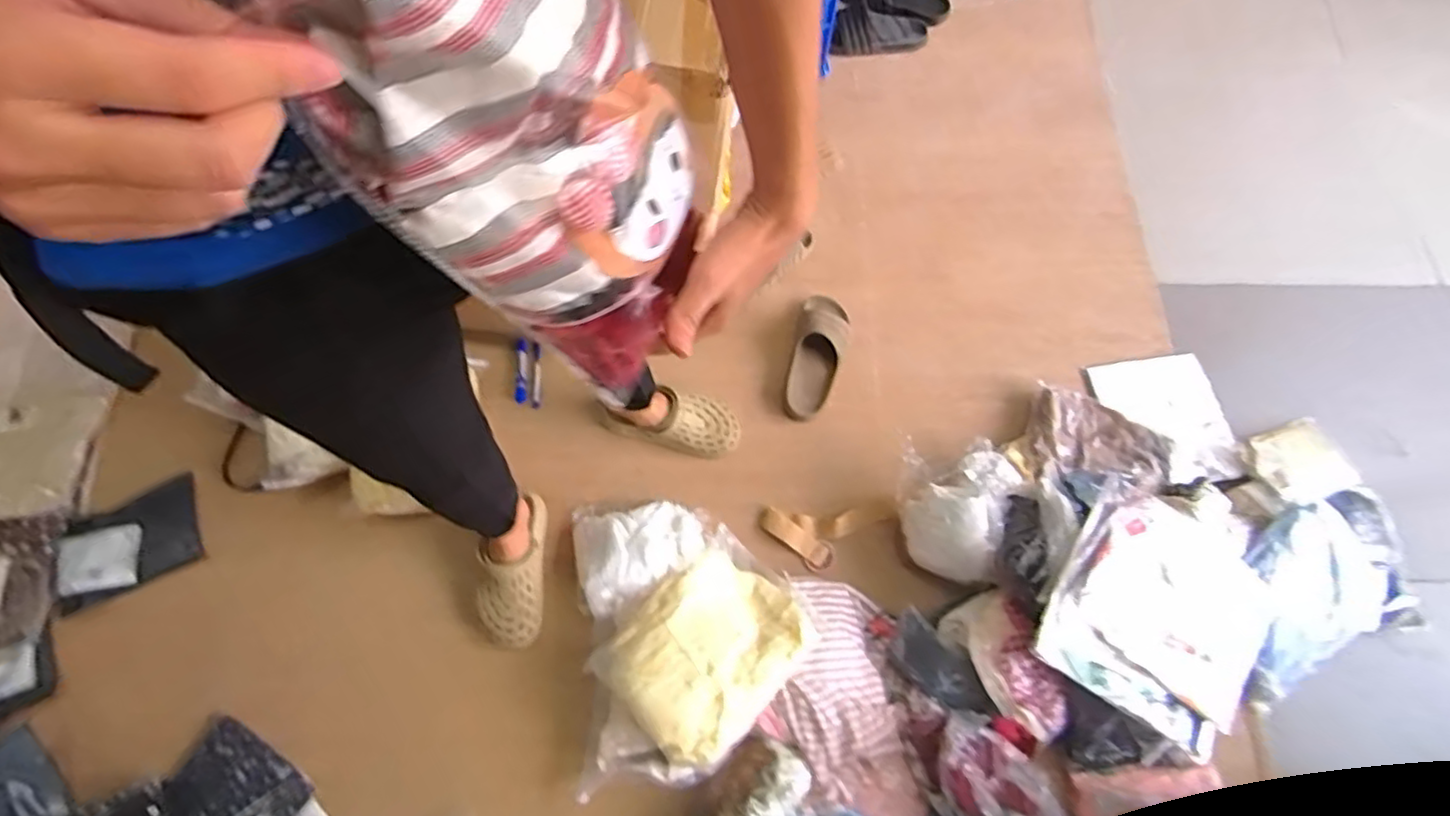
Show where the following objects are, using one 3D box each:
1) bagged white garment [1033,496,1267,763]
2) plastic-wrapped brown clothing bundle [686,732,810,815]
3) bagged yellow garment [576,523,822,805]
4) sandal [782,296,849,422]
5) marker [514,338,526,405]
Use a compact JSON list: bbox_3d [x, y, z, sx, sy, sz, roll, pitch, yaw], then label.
[{"bbox_3d":[0.648,0.310,0.999,0.341,0.051,0.304,34,74,-2],"label":"bagged white garment"},{"bbox_3d":[0.021,0.609,1.016,0.119,0.053,0.234,41,75,14],"label":"plastic-wrapped brown clothing bundle"},{"bbox_3d":[-0.070,0.424,1.072,0.254,0.112,0.439,43,76,14],"label":"bagged yellow garment"},{"bbox_3d":[0.177,-0.101,1.303,0.097,0.071,0.255,13,71,5],"label":"sandal"},{"bbox_3d":[-0.397,-0.073,1.306,0.021,0.016,0.128,-4,70,-1],"label":"marker"}]

